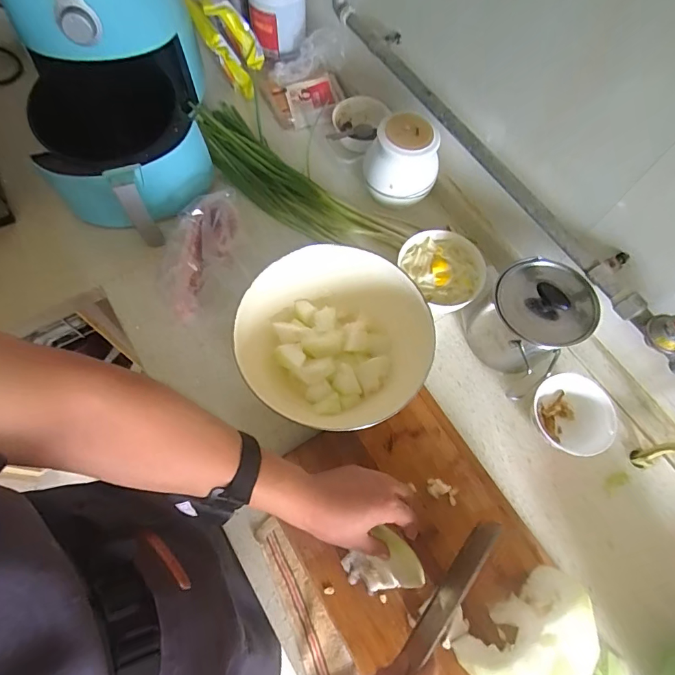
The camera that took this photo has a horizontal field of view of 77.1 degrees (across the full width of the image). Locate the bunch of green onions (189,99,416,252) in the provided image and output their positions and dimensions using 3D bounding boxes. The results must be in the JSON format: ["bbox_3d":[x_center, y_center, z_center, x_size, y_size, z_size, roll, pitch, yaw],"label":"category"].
[{"bbox_3d":[-0.085,-0.293,0.801,0.503,0.064,0.145,39,70,12],"label":"bunch of green onions"}]

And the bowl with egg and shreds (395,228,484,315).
[{"bbox_3d":[0.174,-0.106,0.697,0.125,0.064,0.133,1,67,-3],"label":"bowl with egg and shreds"}]

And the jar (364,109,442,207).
[{"bbox_3d":[0.101,-0.296,0.723,0.101,0.141,0.110,1,67,-3],"label":"jar"}]

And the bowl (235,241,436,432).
[{"bbox_3d":[-0.007,0.006,0.615,0.248,0.129,0.226,1,67,-3],"label":"bowl"}]

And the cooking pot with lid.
[{"bbox_3d":[0.283,-0.028,0.625,0.126,0.150,0.150,36,69,11],"label":"cooking pot with lid"}]

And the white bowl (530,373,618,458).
[{"bbox_3d":[0.339,0.110,0.616,0.093,0.066,0.112,32,69,10],"label":"white bowl"}]

